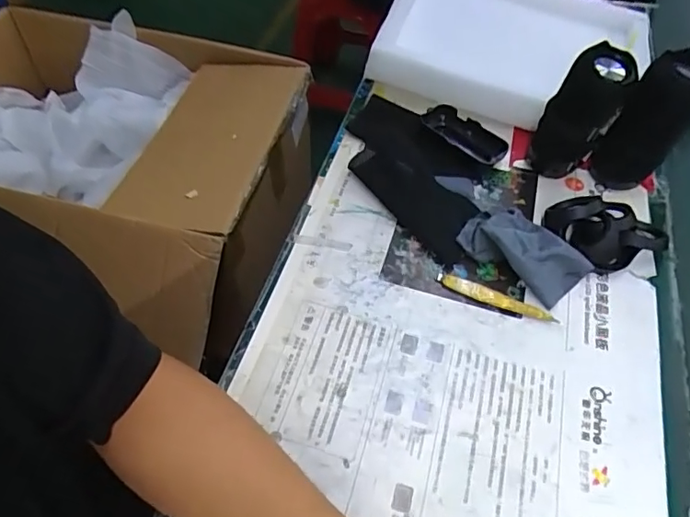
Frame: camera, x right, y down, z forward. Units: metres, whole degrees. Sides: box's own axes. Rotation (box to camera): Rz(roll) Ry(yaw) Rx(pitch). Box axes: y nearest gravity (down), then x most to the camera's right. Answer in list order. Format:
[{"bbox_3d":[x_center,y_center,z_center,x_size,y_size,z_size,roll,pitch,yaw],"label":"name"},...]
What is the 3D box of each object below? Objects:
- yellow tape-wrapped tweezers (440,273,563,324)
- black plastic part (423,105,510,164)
[{"bbox_3d":[0.149,0.038,0.510,0.117,0.010,0.017,21,55,11],"label":"yellow tape-wrapped tweezers"},{"bbox_3d":[0.145,-0.152,0.638,0.054,0.018,0.108,-33,63,-25],"label":"black plastic part"}]

